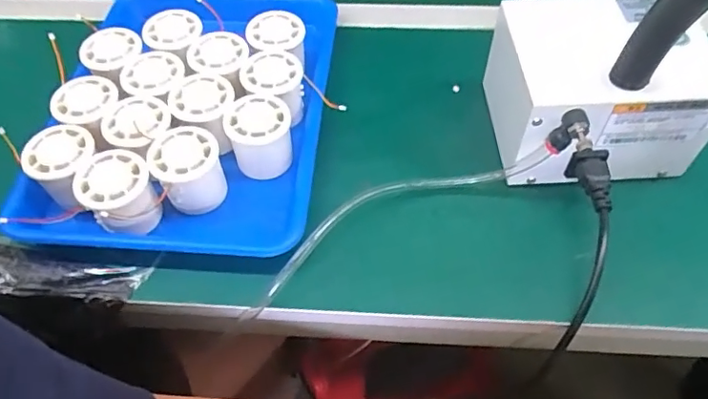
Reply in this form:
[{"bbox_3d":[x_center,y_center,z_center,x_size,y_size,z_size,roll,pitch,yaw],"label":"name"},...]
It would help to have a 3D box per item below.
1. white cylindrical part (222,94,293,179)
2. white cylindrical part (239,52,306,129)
[{"bbox_3d":[-0.083,-0.054,0.501,0.055,0.063,0.055,-1,55,2],"label":"white cylindrical part"},{"bbox_3d":[-0.075,-0.103,0.534,0.056,0.061,0.058,-1,55,2],"label":"white cylindrical part"}]

